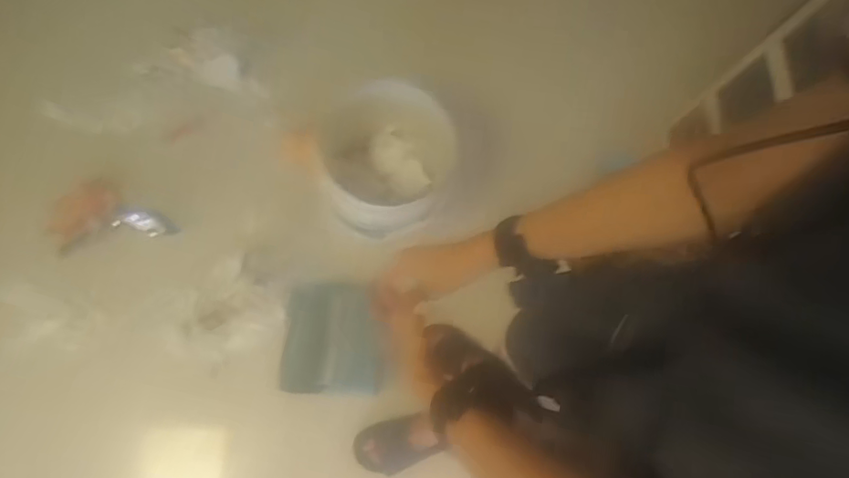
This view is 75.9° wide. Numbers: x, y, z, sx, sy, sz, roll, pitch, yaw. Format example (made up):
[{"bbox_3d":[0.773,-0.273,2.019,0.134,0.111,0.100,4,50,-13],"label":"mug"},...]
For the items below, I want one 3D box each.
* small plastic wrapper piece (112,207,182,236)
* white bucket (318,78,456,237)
[{"bbox_3d":[-0.699,-0.041,1.377,0.165,0.009,0.060,14,74,-5],"label":"small plastic wrapper piece"},{"bbox_3d":[-0.111,-0.172,1.301,0.321,0.286,0.308,2,75,-8],"label":"white bucket"}]

